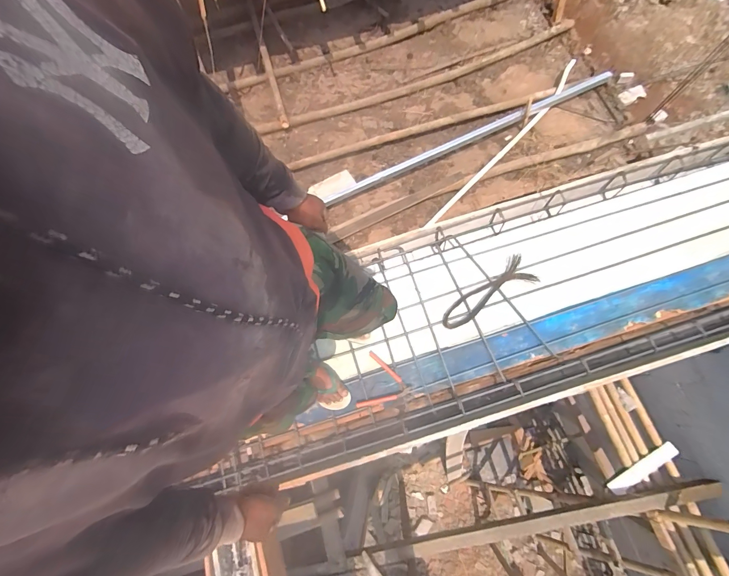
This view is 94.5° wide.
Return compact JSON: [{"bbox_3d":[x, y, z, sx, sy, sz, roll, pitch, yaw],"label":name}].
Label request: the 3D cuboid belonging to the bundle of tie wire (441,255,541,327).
[{"bbox_3d":[0.490,0.028,1.355,0.411,0.052,0.133,-34,74,-5],"label":"bundle of tie wire"}]

